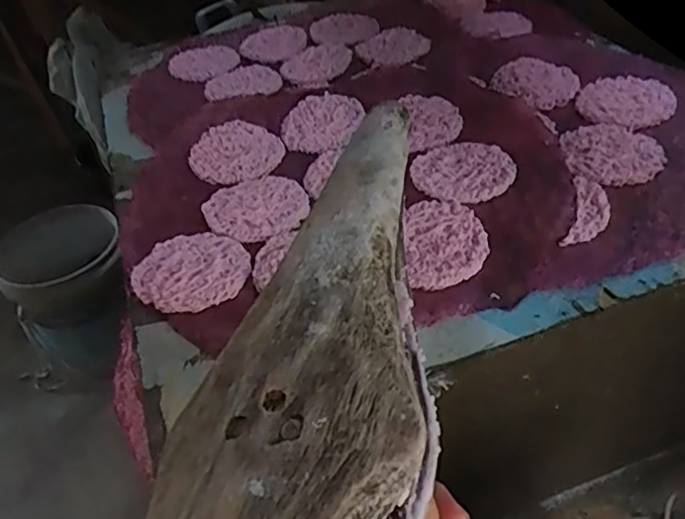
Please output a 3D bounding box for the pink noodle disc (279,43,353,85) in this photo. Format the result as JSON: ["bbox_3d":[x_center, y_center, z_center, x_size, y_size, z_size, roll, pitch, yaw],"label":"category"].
[{"bbox_3d":[-0.028,-0.210,0.661,0.070,0.008,0.082,14,46,22],"label":"pink noodle disc"}]

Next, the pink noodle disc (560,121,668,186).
[{"bbox_3d":[0.214,-0.087,0.492,0.075,0.005,0.079,-1,42,8],"label":"pink noodle disc"}]

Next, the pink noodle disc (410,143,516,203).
[{"bbox_3d":[0.094,-0.071,0.481,0.076,0.004,0.079,-4,42,4],"label":"pink noodle disc"}]

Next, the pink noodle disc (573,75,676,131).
[{"bbox_3d":[0.247,-0.139,0.538,0.077,0.005,0.079,-4,42,4],"label":"pink noodle disc"}]

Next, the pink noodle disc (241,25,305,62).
[{"bbox_3d":[-0.082,-0.253,0.718,0.087,0.012,0.078,29,54,34],"label":"pink noodle disc"}]

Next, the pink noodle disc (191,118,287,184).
[{"bbox_3d":[-0.090,-0.096,0.546,0.070,0.016,0.077,17,48,25],"label":"pink noodle disc"}]

